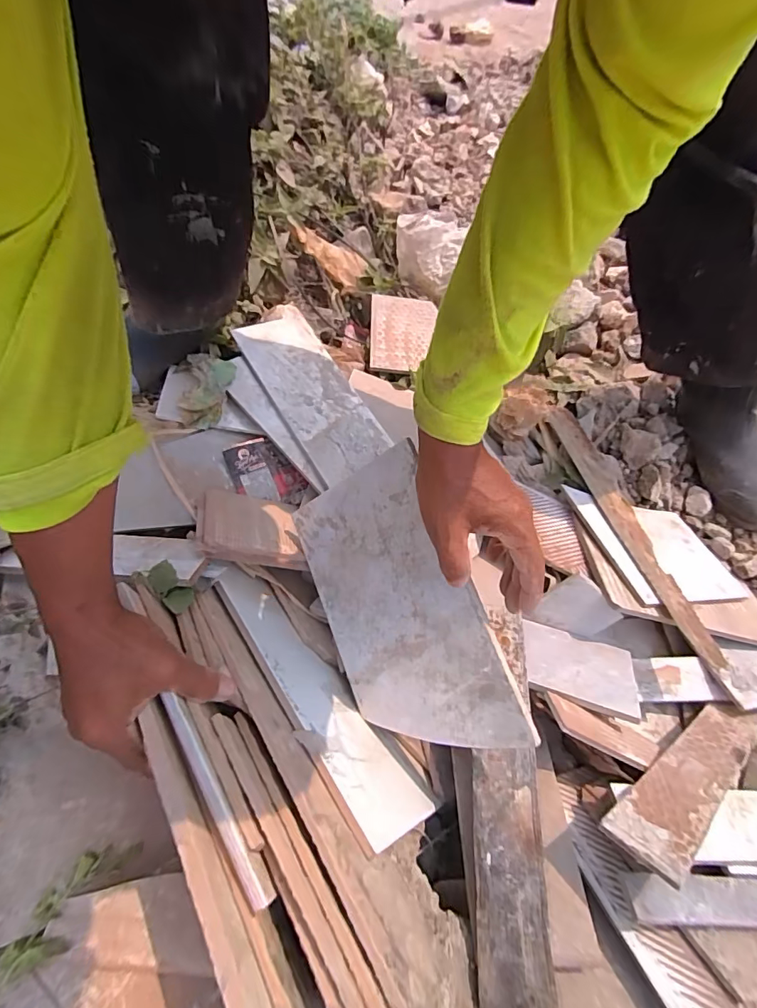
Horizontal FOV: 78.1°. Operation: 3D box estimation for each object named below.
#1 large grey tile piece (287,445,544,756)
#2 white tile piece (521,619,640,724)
[{"bbox_3d":[0.012,0.095,0.427,0.006,0.166,0.255,-6,71,-52],"label":"large grey tile piece"},{"bbox_3d":[0.205,0.168,0.485,0.114,0.007,0.099,15,27,15],"label":"white tile piece"}]

